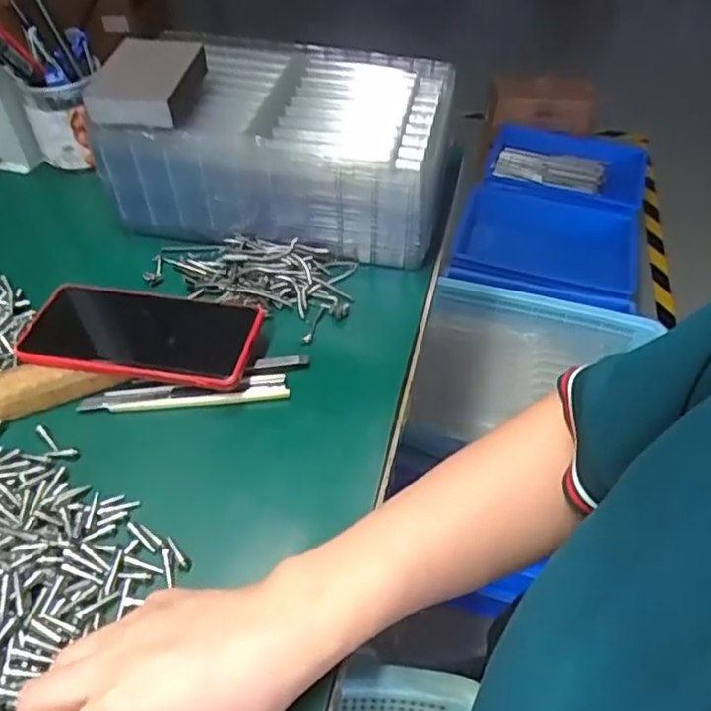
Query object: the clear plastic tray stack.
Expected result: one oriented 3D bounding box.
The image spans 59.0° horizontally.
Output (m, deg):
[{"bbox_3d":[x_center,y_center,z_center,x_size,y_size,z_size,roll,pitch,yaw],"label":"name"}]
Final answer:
[{"bbox_3d":[-0.059,-0.186,0.563,0.271,0.115,0.165,8,47,6],"label":"clear plastic tray stack"}]

